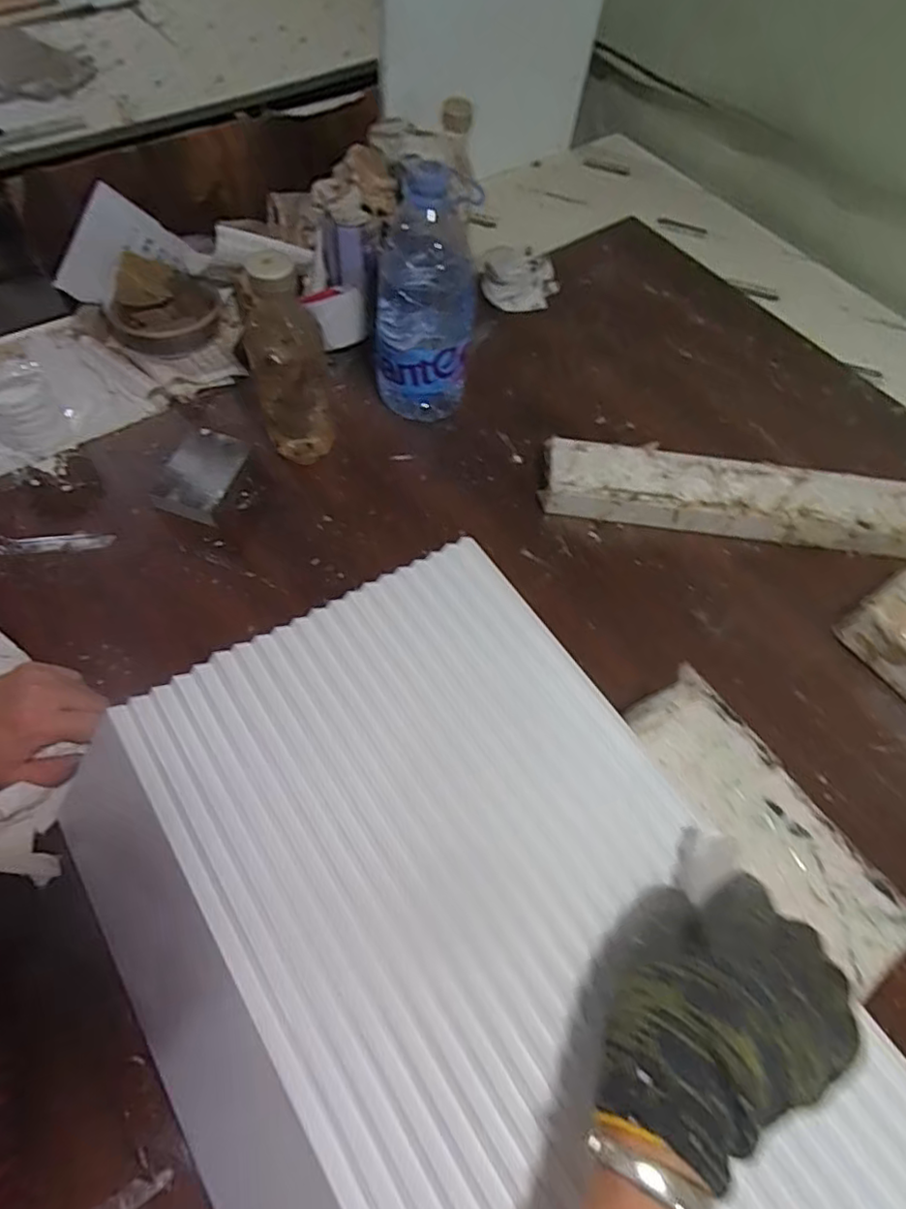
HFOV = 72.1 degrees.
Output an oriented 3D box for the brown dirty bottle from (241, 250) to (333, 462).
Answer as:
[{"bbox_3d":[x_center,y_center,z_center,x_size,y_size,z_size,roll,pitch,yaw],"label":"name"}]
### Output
[{"bbox_3d":[-0.168,-0.235,0.627,0.075,0.210,0.081,-17,62,-13],"label":"brown dirty bottle"}]

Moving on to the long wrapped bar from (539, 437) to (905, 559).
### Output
[{"bbox_3d":[0.433,-0.102,0.684,0.675,0.042,0.098,5,59,0],"label":"long wrapped bar"}]

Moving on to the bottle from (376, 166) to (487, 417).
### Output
[{"bbox_3d":[-0.033,-0.313,0.660,0.106,0.235,0.093,-3,60,-5],"label":"bottle"}]

